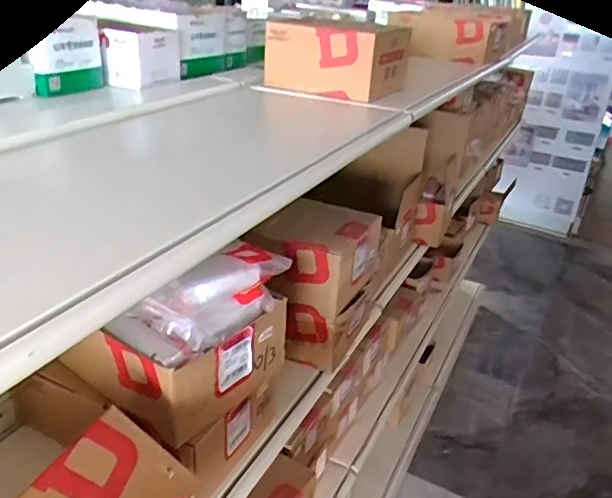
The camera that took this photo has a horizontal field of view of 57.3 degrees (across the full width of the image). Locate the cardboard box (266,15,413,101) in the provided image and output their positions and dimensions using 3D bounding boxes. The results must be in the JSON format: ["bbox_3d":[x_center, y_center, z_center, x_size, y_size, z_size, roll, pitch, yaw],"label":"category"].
[{"bbox_3d":[0.053,-0.307,0.898,0.188,0.092,0.147,20,31,27],"label":"cardboard box"}]

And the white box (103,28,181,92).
[{"bbox_3d":[-0.243,-0.290,0.849,0.062,0.076,0.103,17,30,22],"label":"white box"}]

